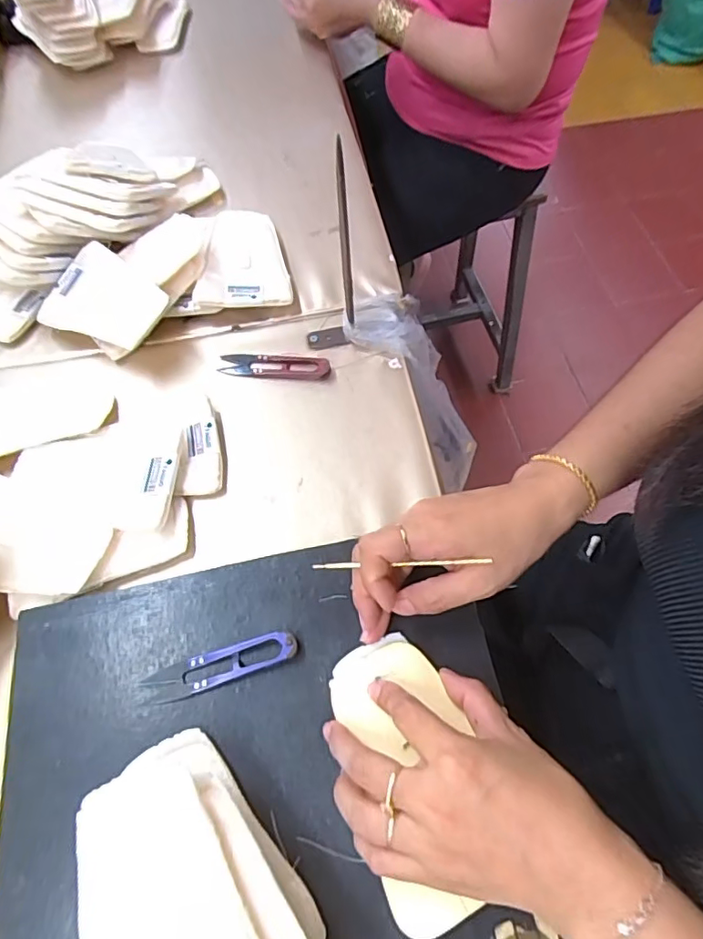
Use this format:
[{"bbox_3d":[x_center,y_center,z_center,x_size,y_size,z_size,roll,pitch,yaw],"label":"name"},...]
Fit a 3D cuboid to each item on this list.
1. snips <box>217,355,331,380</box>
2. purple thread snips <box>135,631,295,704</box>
[{"bbox_3d":[-0.069,-0.093,0.495,0.099,0.010,0.024,5,62,4],"label":"snips"},{"bbox_3d":[-0.083,0.125,0.352,0.098,0.010,0.022,-17,63,-8],"label":"purple thread snips"}]

